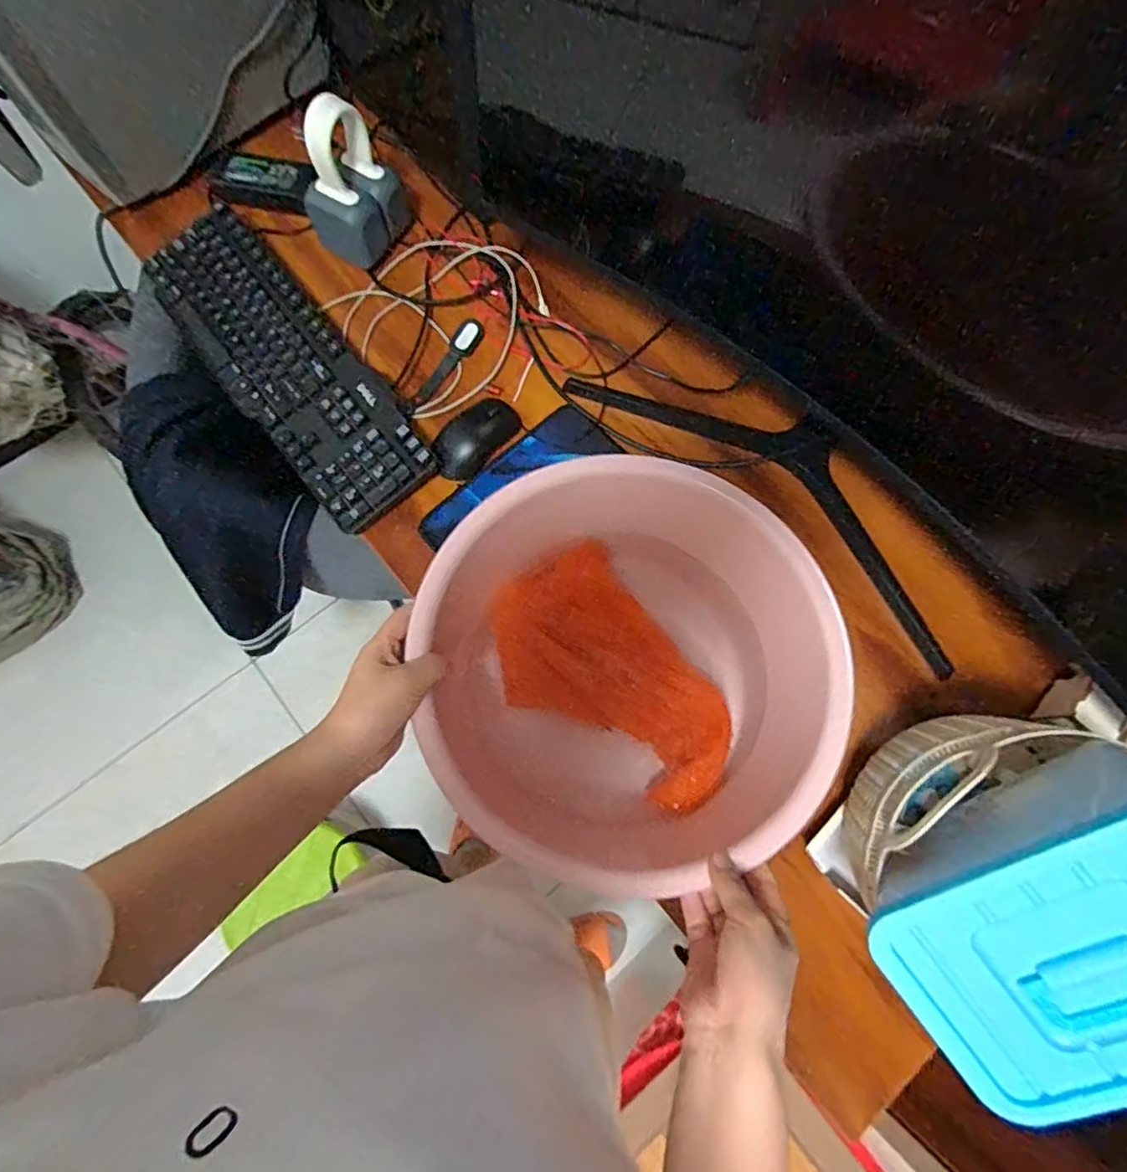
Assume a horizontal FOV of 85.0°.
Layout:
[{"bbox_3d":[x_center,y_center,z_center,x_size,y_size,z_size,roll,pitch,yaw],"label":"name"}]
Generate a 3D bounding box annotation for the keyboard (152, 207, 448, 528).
[{"bbox_3d":[-0.313,-0.252,0.690,0.130,0.030,0.432,-39,79,-11],"label":"keyboard"}]

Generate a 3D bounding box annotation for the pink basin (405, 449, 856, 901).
[{"bbox_3d":[0.051,0.066,0.537,0.334,0.121,0.333,0,74,-1],"label":"pink basin"}]

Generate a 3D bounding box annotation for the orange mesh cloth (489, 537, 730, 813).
[{"bbox_3d":[0.041,0.091,0.562,0.141,0.026,0.246,-38,89,4],"label":"orange mesh cloth"}]

